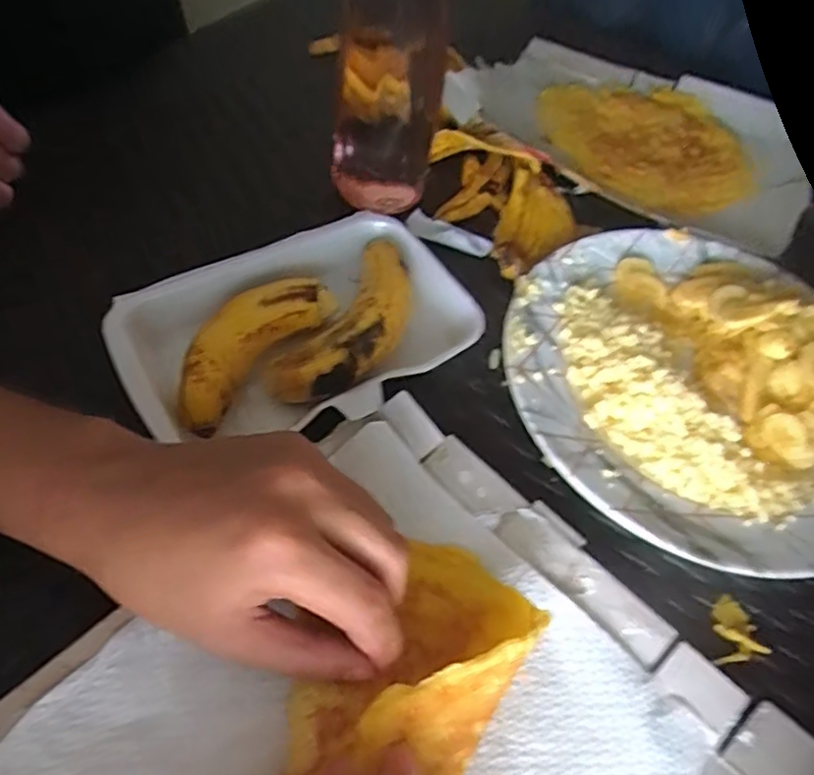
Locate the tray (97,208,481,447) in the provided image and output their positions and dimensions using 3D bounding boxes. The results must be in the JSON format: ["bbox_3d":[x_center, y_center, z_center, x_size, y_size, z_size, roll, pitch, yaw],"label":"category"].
[{"bbox_3d":[-0.054,-0.034,0.335,0.178,0.023,0.113,-24,62,-22],"label":"tray"}]

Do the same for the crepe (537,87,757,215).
[{"bbox_3d":[0.180,-0.192,0.498,0.155,0.018,0.142,3,55,-5],"label":"crepe"}]

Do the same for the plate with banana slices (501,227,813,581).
[{"bbox_3d":[0.160,-0.007,0.344,0.205,0.037,0.212,3,55,-5],"label":"plate with banana slices"}]

